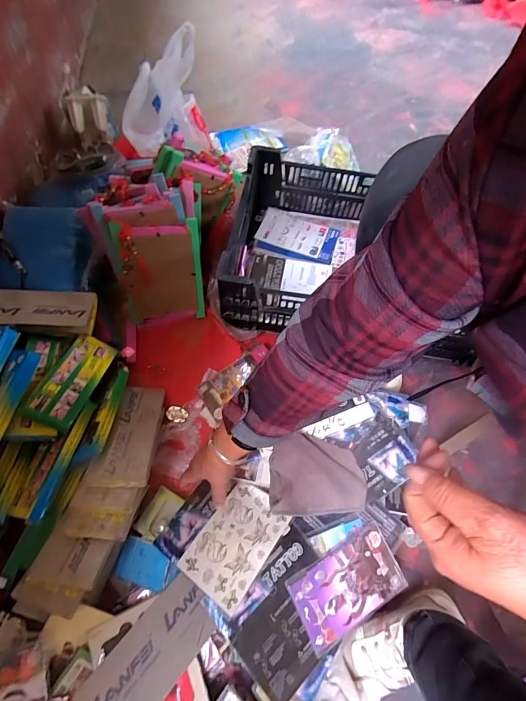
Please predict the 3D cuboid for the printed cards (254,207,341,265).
[{"bbox_3d":[0.088,-0.292,0.832,0.197,0.011,0.137,19,63,7],"label":"printed cards"}]

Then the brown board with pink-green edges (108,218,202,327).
[{"bbox_3d":[-0.202,-0.153,0.670,0.151,0.208,0.014,-8,45,-13],"label":"brown board with pink-green edges"}]

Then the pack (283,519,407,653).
[{"bbox_3d":[0.128,0.349,0.495,0.171,0.007,0.101,-22,79,-19],"label":"pack"}]

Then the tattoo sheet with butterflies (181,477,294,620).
[{"bbox_3d":[-0.040,0.287,0.507,0.111,0.005,0.157,18,48,34],"label":"tattoo sheet with butterflies"}]

